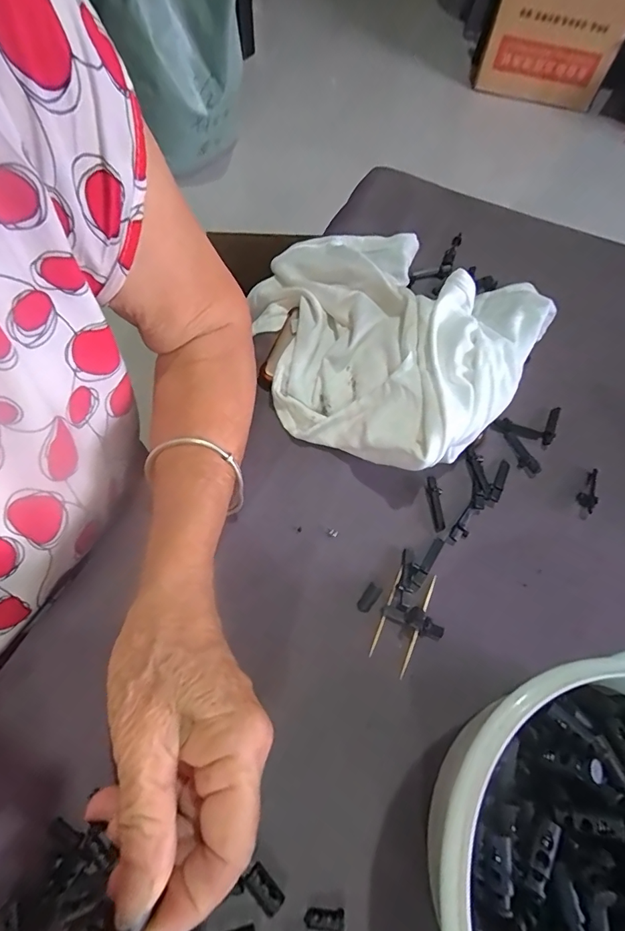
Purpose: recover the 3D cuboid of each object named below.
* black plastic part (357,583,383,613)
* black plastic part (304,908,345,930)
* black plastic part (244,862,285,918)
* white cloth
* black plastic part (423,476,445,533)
[{"bbox_3d":[0.033,0.078,0.261,0.008,0.004,0.017,35,67,15],"label":"black plastic part"},{"bbox_3d":[0.005,0.203,0.197,0.017,0.004,0.009,2,63,-1],"label":"black plastic part"},{"bbox_3d":[-0.022,0.192,0.201,0.011,0.006,0.019,-39,70,-19],"label":"black plastic part"},{"bbox_3d":[0.047,-0.110,0.331,0.223,0.054,0.202,39,68,17],"label":"white cloth"},{"bbox_3d":[0.081,0.025,0.292,0.010,0.004,0.037,-5,63,-4],"label":"black plastic part"}]

